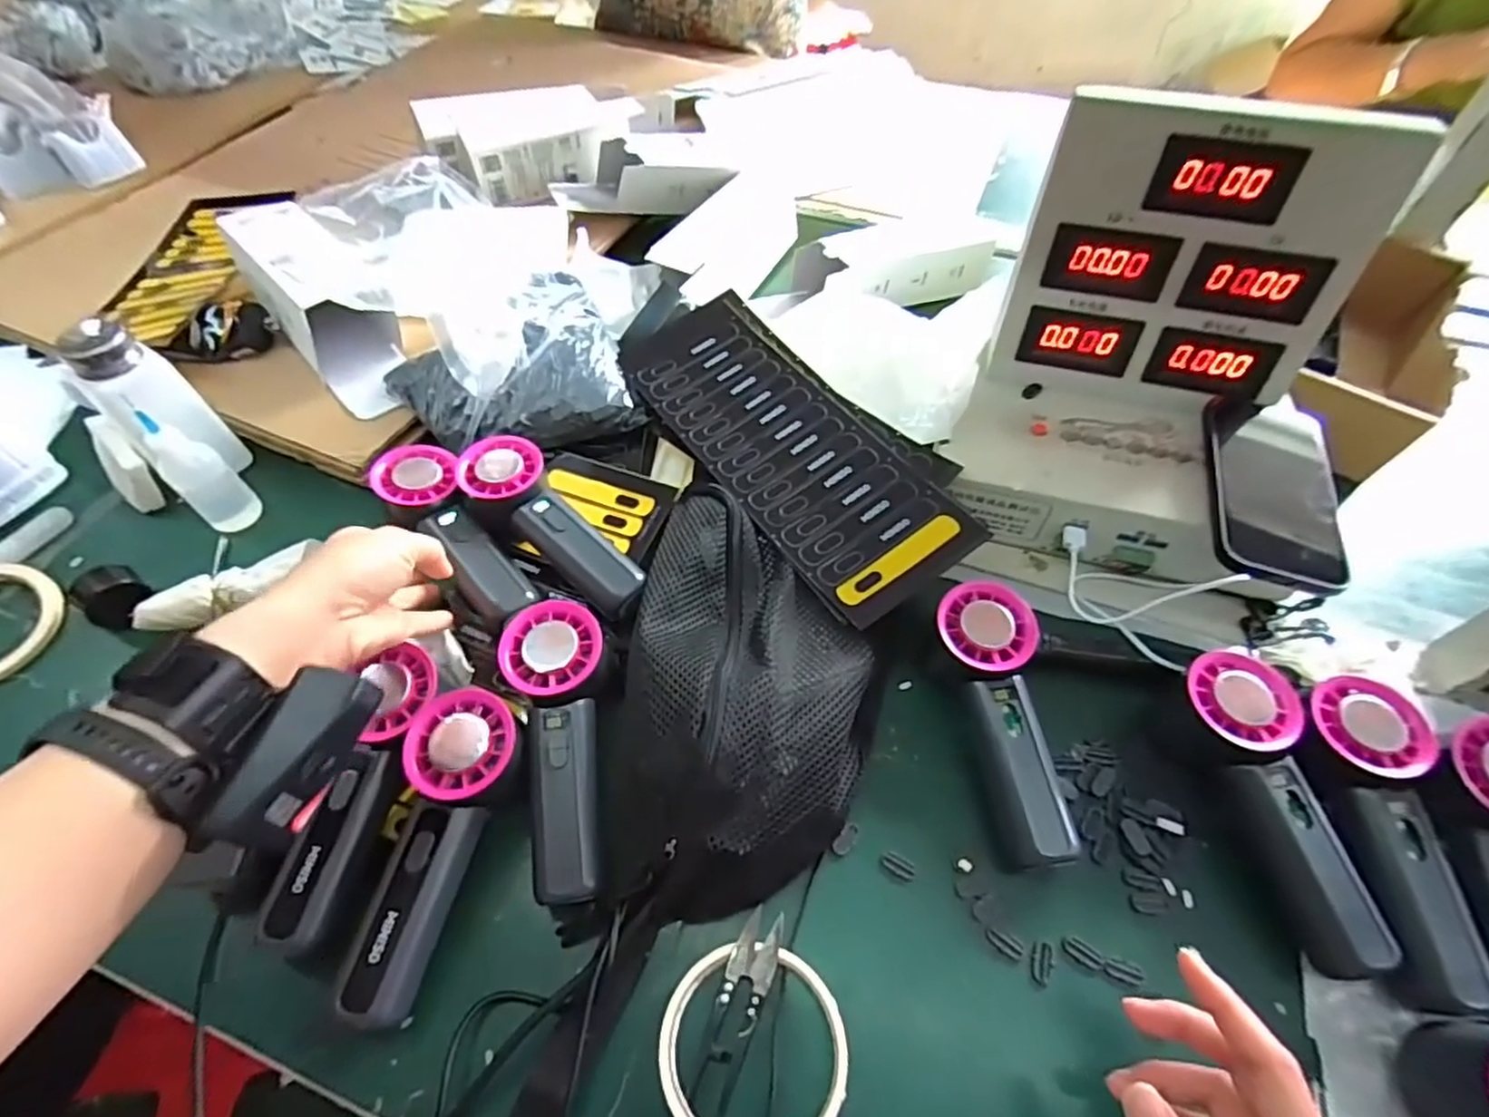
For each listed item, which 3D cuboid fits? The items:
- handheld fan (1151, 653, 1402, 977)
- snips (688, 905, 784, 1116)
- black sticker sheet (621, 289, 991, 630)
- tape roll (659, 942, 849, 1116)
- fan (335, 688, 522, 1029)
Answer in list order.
[{"bbox_3d":[0.286,0.133,0.368,0.060,0.058,0.158,-13,57,-11],"label":"handheld fan"},{"bbox_3d":[-0.005,0.224,0.326,0.022,0.008,0.101,19,57,11],"label":"snips"},{"bbox_3d":[0.027,-0.093,0.498,0.124,0.027,0.311,-30,61,-20],"label":"black sticker sheet"},{"bbox_3d":[0.004,0.230,0.318,0.086,0.015,0.085,1,55,-1],"label":"tape roll"},{"bbox_3d":[-0.159,0.144,0.345,0.052,0.031,0.151,10,69,5],"label":"fan"}]

